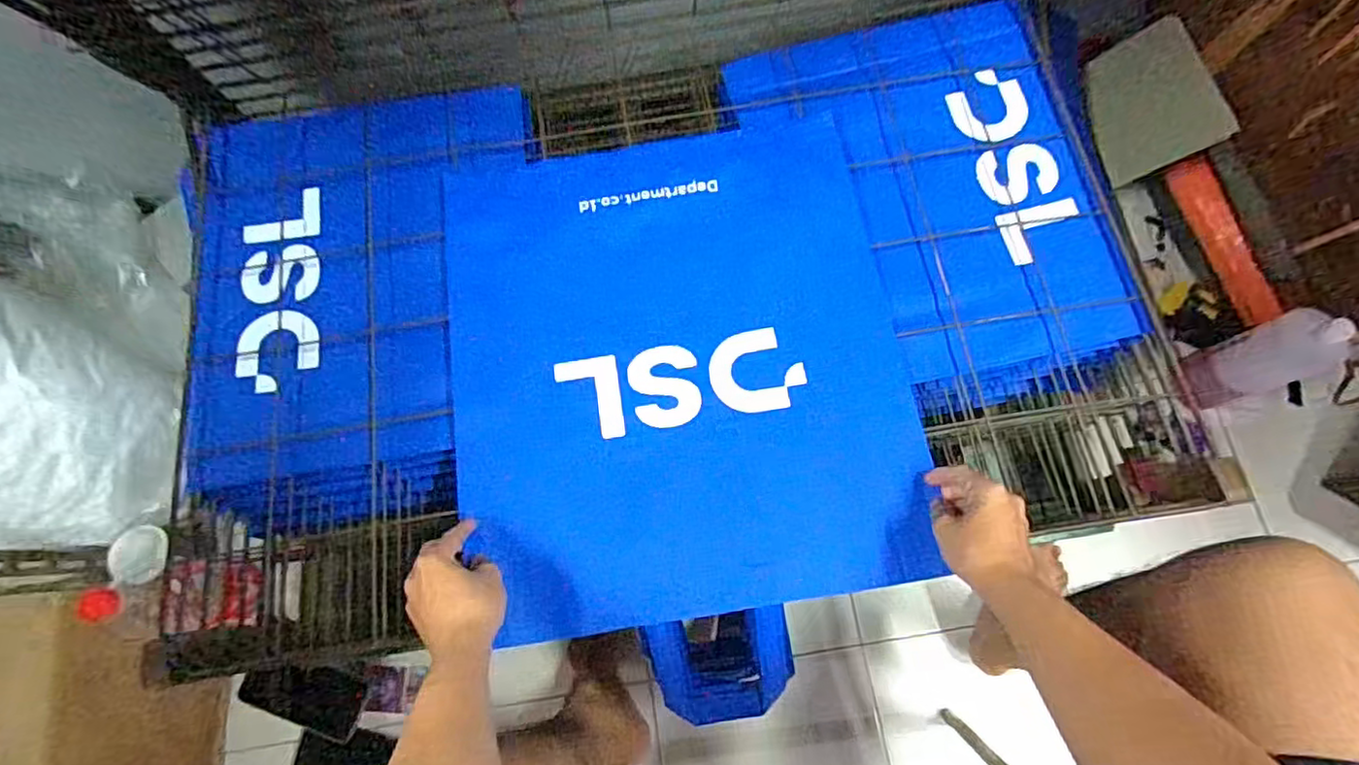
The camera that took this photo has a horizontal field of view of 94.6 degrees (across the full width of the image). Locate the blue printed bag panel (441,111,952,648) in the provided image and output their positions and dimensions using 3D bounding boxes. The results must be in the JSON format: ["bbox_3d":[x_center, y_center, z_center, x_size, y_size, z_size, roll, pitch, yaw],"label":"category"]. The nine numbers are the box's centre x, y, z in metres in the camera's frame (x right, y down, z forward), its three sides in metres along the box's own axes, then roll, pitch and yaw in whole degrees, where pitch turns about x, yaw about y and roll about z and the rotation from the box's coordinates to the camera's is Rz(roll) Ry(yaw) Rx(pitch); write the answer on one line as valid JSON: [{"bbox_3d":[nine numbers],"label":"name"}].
[{"bbox_3d":[-0.005,-0.038,0.645,0.439,0.047,0.520,-9,74,-1],"label":"blue printed bag panel"}]

